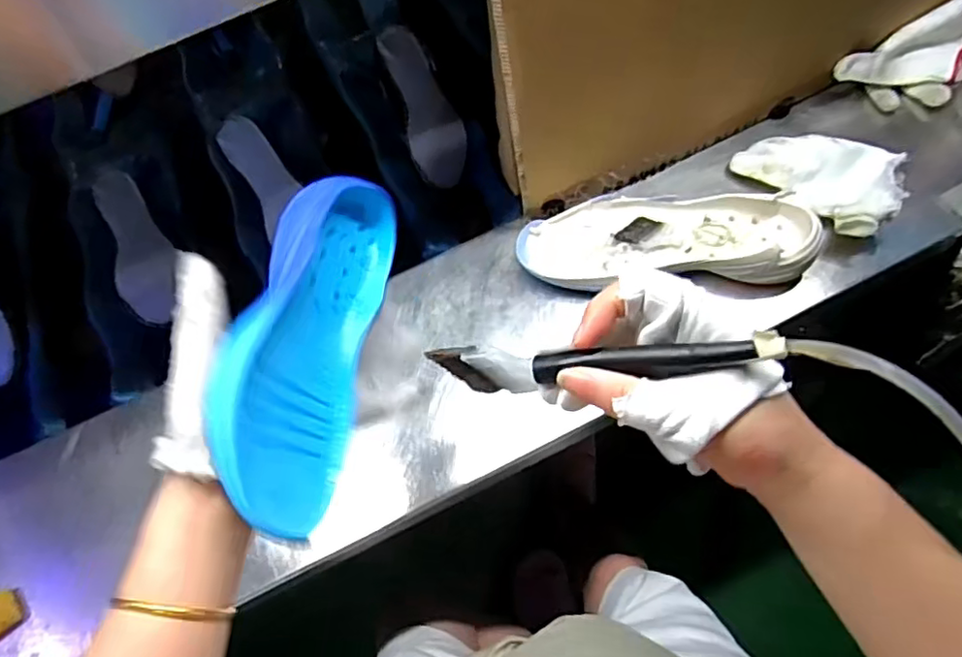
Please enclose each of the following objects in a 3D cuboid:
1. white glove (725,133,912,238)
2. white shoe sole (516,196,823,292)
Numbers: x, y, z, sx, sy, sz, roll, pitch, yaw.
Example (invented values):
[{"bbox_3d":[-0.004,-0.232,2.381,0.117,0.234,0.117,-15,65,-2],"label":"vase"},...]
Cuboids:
[{"bbox_3d":[0.358,-0.164,0.648,0.111,0.050,0.158,-40,67,-17],"label":"white glove"},{"bbox_3d":[0.181,-0.092,0.631,0.282,0.057,0.105,0,62,3],"label":"white shoe sole"}]

